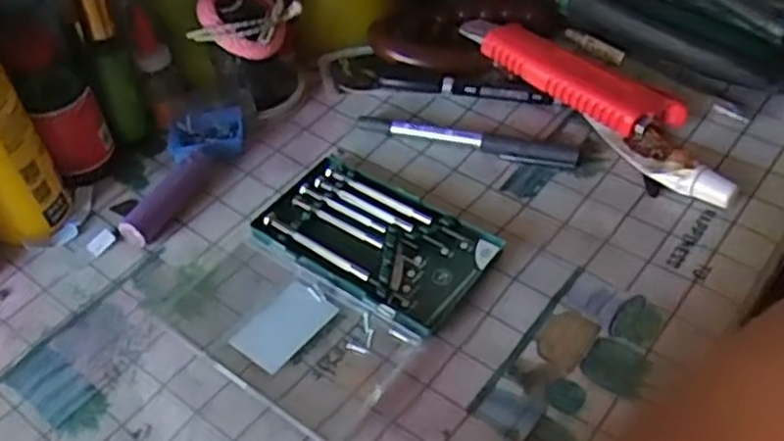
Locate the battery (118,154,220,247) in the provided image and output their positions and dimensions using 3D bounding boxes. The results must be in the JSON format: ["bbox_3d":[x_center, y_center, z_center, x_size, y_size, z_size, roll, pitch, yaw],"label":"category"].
[{"bbox_3d":[-0.124,-0.015,0.432,0.016,0.017,0.070,22,53,22],"label":"battery"}]

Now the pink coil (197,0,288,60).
[{"bbox_3d":[-0.087,-0.120,0.450,0.051,0.020,0.051,13,62,-26],"label":"pink coil"}]

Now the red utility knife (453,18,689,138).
[{"bbox_3d":[0.106,-0.091,0.477,0.149,0.033,0.027,32,57,27],"label":"red utility knife"}]

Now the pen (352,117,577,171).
[{"bbox_3d":[0.044,-0.049,0.460,0.132,0.011,0.014,14,50,15],"label":"pen"}]

